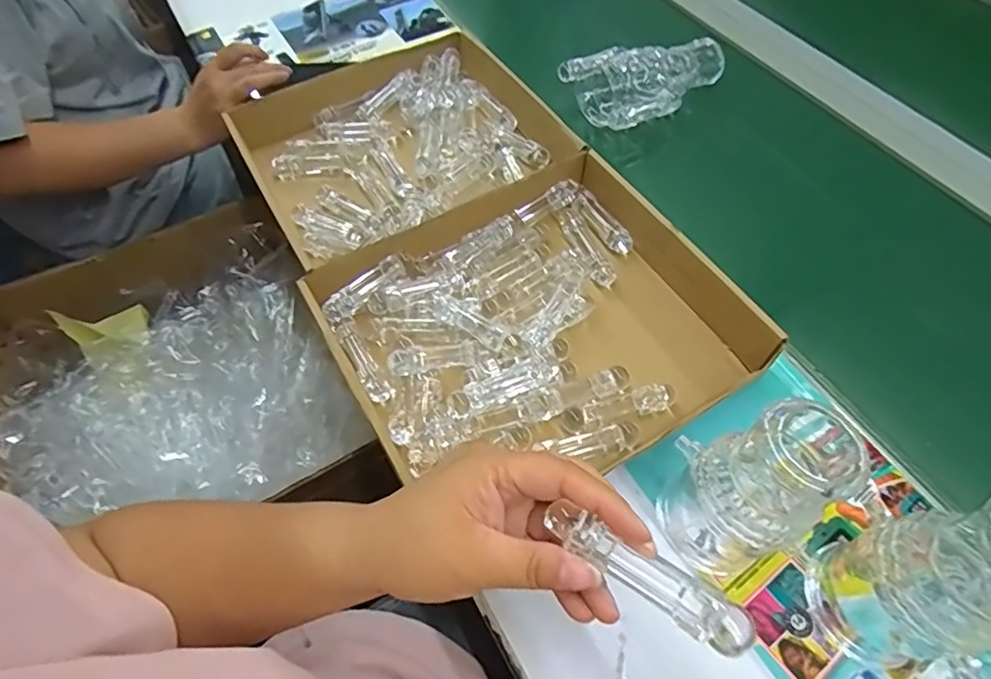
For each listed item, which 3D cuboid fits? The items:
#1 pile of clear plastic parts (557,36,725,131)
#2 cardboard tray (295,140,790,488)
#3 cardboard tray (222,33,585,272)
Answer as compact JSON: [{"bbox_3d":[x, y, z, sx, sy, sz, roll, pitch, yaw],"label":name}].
[{"bbox_3d":[0.186,-0.323,0.691,0.181,0.052,0.131,-26,60,-15],"label":"pile of clear plastic parts"},{"bbox_3d":[0.042,-0.015,0.507,0.336,0.060,0.265,-27,60,-15],"label":"cardboard tray"},{"bbox_3d":[-0.106,-0.210,0.653,0.321,0.068,0.281,-25,60,-14],"label":"cardboard tray"}]

